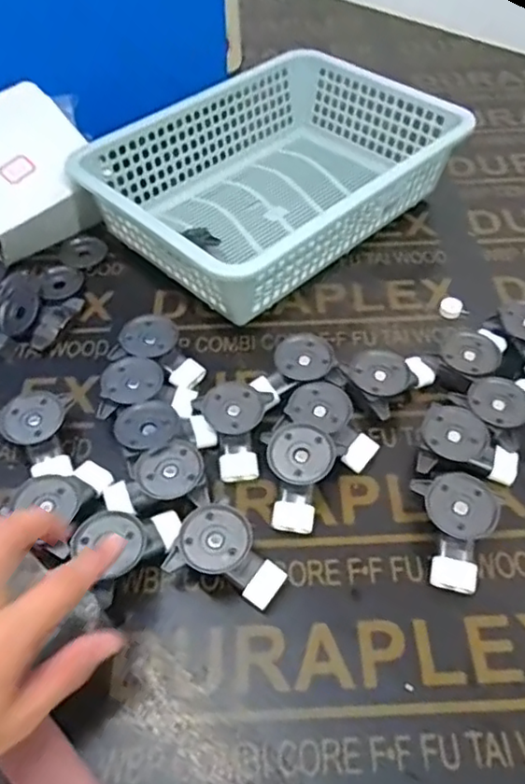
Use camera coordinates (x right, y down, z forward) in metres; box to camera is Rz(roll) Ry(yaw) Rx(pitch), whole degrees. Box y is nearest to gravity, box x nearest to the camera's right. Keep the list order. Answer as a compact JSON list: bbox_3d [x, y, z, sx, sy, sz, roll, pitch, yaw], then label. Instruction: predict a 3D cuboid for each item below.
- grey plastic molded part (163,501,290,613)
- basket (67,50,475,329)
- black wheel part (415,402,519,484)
[{"bbox_3d":[-0.019,0.100,0.370,0.064,0.028,0.047,22,55,17],"label":"grey plastic molded part"},{"bbox_3d":[0.012,-0.199,0.569,0.302,0.084,0.213,-37,59,-24],"label":"basket"},{"bbox_3d":[0.137,0.037,0.415,0.065,0.035,0.045,1,52,2],"label":"black wheel part"}]

